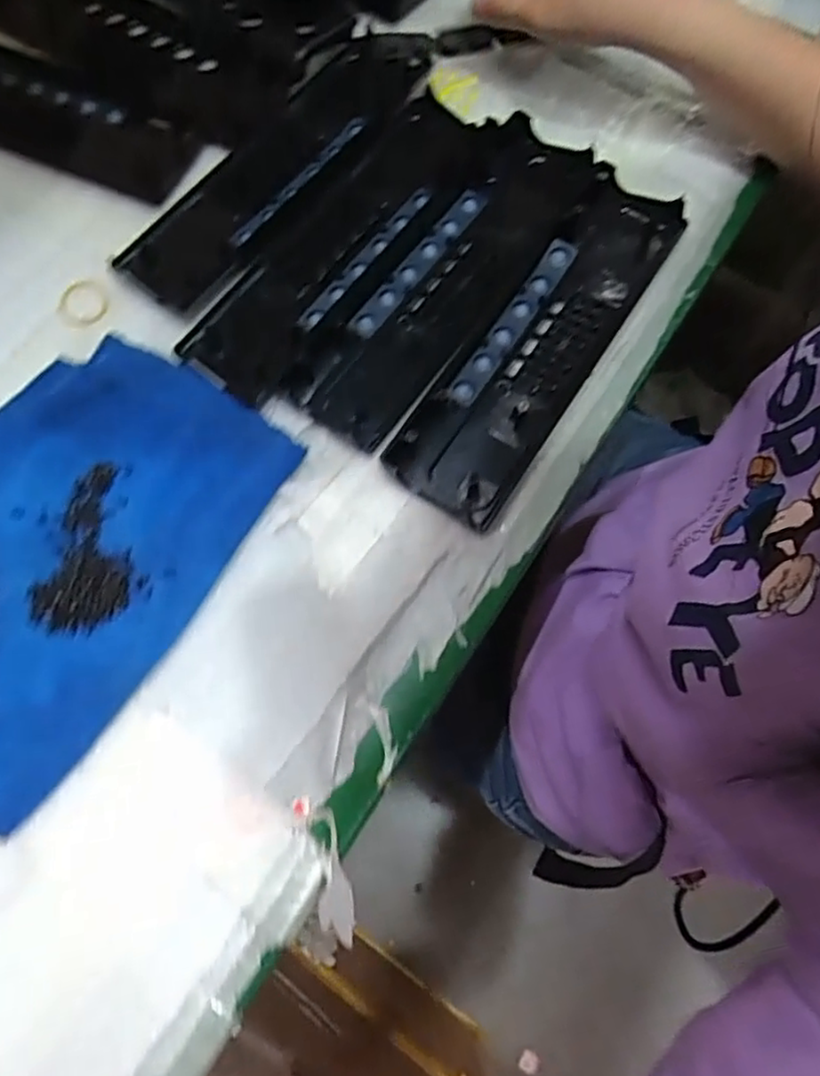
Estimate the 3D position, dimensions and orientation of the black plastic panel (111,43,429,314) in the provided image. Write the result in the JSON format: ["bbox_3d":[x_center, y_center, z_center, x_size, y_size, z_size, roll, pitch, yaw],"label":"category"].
[{"bbox_3d":[-0.083,-0.240,0.440,0.075,0.010,0.236,35,76,12],"label":"black plastic panel"}]

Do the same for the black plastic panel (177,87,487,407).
[{"bbox_3d":[-0.037,-0.183,0.422,0.073,0.010,0.237,35,76,12],"label":"black plastic panel"}]

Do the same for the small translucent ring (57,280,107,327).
[{"bbox_3d":[-0.203,-0.146,0.425,0.033,0.004,0.031,-1,83,7],"label":"small translucent ring"}]

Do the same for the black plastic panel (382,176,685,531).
[{"bbox_3d":[0.076,-0.115,0.396,0.066,0.019,0.234,32,75,11],"label":"black plastic panel"}]

